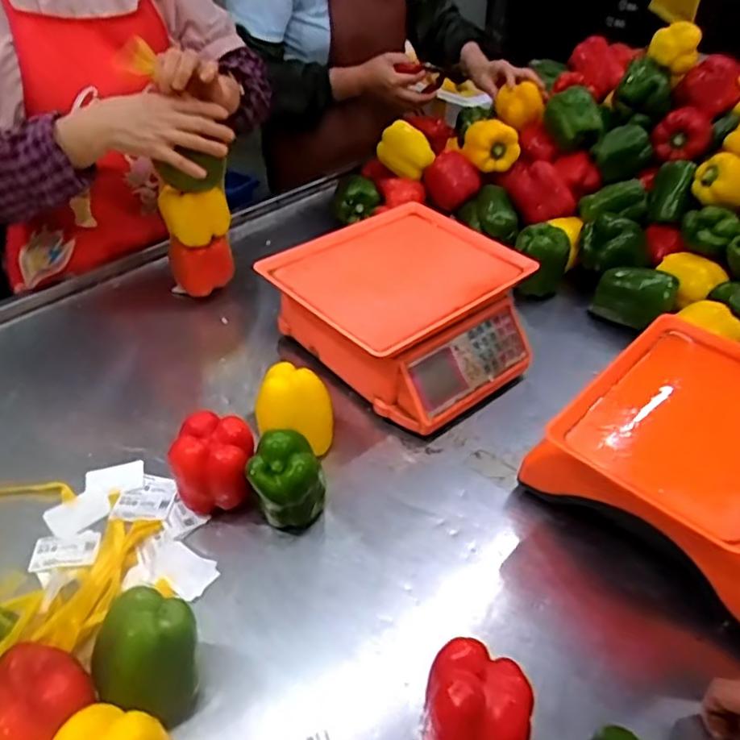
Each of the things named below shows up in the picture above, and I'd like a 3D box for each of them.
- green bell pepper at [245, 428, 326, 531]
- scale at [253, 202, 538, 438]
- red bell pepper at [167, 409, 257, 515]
[{"bbox_3d":[-0.083,0.113,0.617,0.074,0.100,0.067,1,42,-5],"label":"green bell pepper"},{"bbox_3d":[0.053,-0.073,0.808,0.288,0.126,0.284,36,50,29],"label":"scale"},{"bbox_3d":[-0.162,0.100,0.630,0.079,0.091,0.072,3,42,-3],"label":"red bell pepper"}]

